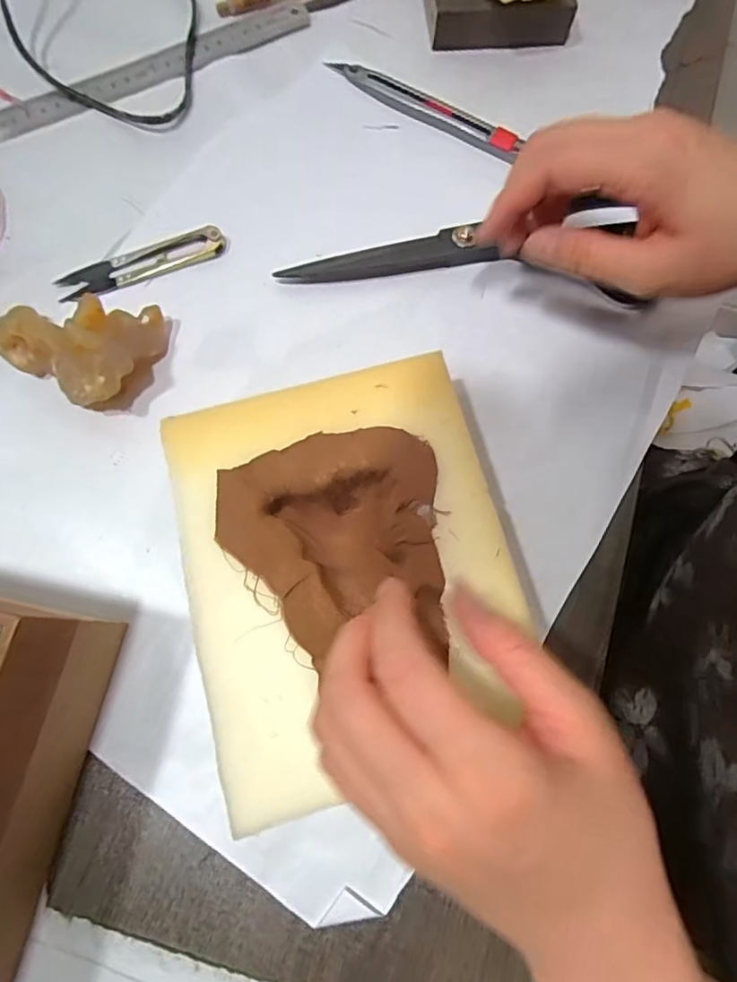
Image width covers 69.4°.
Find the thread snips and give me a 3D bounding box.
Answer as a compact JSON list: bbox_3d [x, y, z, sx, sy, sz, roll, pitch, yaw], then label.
[{"bbox_3d":[-0.140,-0.143,0.329,0.103,0.007,0.022,-19,77,-5],"label":"thread snips"}]

